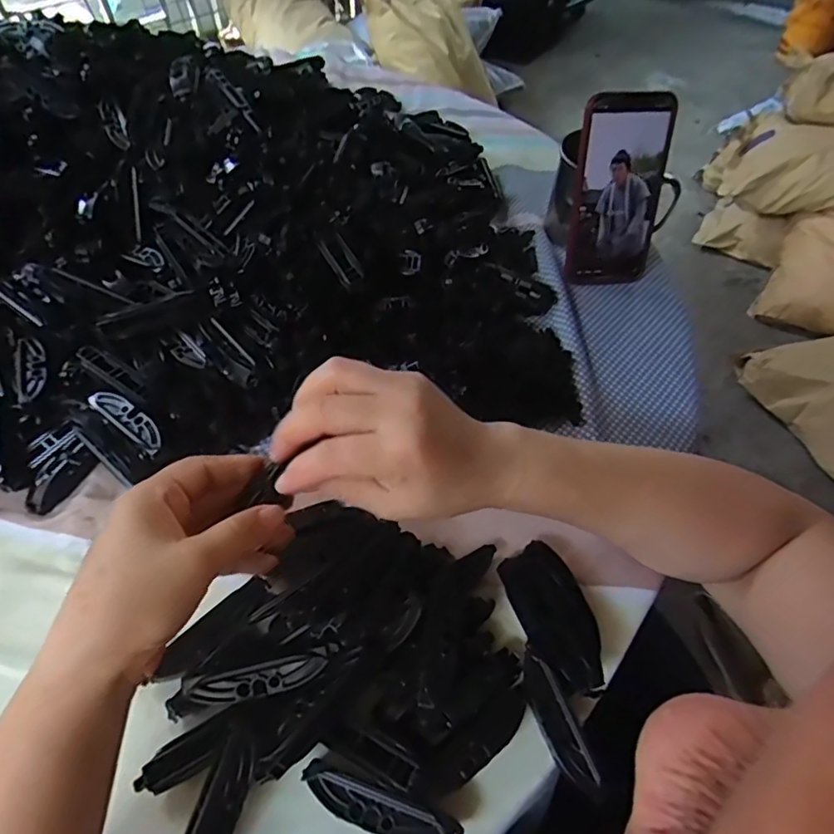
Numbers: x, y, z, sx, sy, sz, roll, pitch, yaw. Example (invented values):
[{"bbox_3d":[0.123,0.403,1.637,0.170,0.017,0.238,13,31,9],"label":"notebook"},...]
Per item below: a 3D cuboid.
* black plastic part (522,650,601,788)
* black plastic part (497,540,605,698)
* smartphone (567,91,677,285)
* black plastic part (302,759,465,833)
[{"bbox_3d":[0.074,0.161,0.302,0.017,0.006,0.067,-17,56,-15],"label":"black plastic part"},{"bbox_3d":[0.084,0.114,0.332,0.038,0.023,0.088,-16,55,-14],"label":"black plastic part"},{"bbox_3d":[0.174,-0.193,0.489,0.073,0.154,0.017,-1,32,1],"label":"smartphone"},{"bbox_3d":[-0.019,0.192,0.277,0.079,0.012,0.018,18,54,11],"label":"black plastic part"}]

